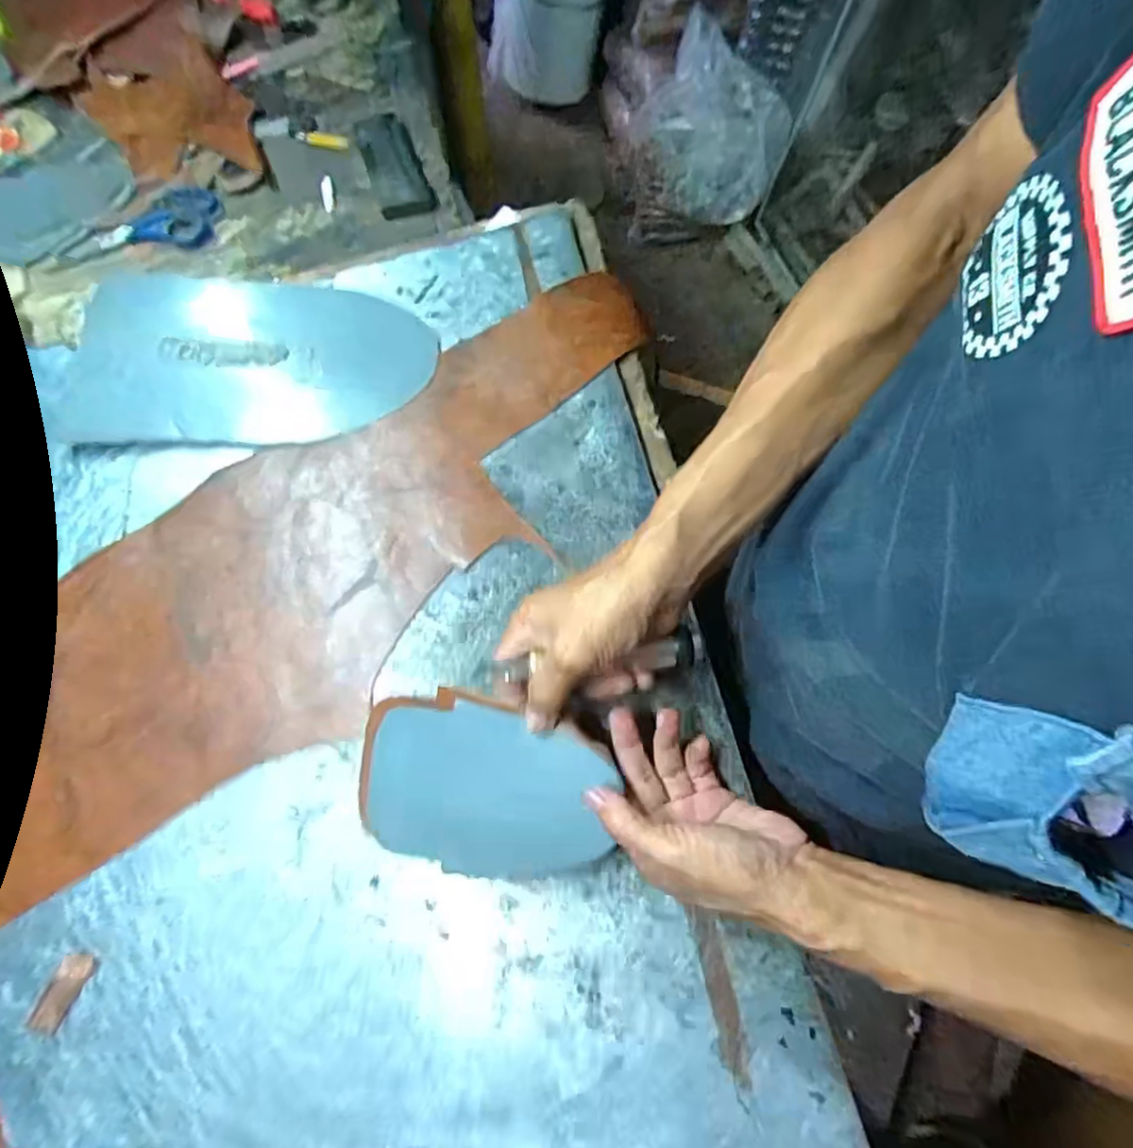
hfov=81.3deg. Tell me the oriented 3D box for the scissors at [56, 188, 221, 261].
[{"bbox_3d":[-0.428,-0.339,0.664,0.165,0.017,0.069,-25,65,-2],"label":"scissors"}]

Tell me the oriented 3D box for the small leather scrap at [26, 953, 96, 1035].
[{"bbox_3d":[-0.312,0.257,0.406,0.020,0.004,0.043,20,70,8],"label":"small leather scrap"}]

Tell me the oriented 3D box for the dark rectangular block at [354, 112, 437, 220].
[{"bbox_3d":[-0.176,-0.419,0.668,0.055,0.017,0.149,-18,70,-7],"label":"dark rectangular block"}]

